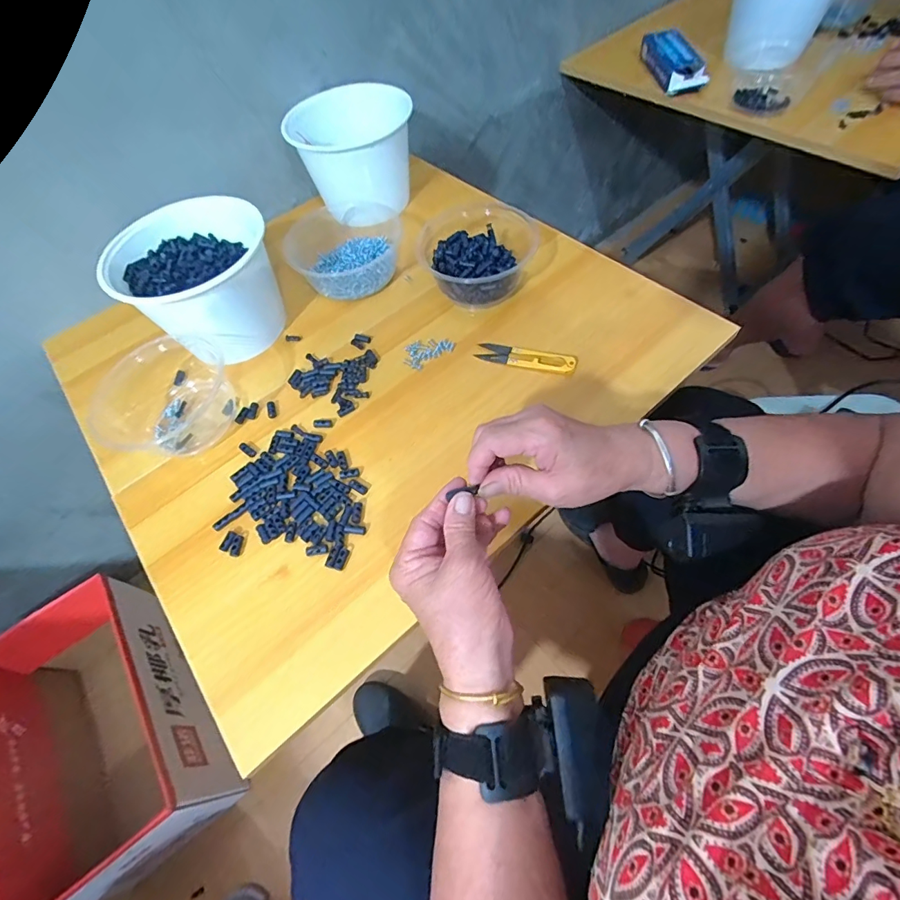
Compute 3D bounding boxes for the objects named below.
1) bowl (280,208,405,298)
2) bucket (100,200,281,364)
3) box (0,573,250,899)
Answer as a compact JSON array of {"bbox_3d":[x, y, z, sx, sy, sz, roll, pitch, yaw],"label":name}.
[{"bbox_3d":[-0.134,-0.261,0.567,0.137,0.041,0.148,-1,62,2],"label":"bowl"},{"bbox_3d":[-0.277,-0.190,0.495,0.153,0.110,0.154,-1,62,2],"label":"bucket"},{"bbox_3d":[-0.525,0.434,0.702,0.222,0.215,0.393,-34,61,-14],"label":"box"}]

